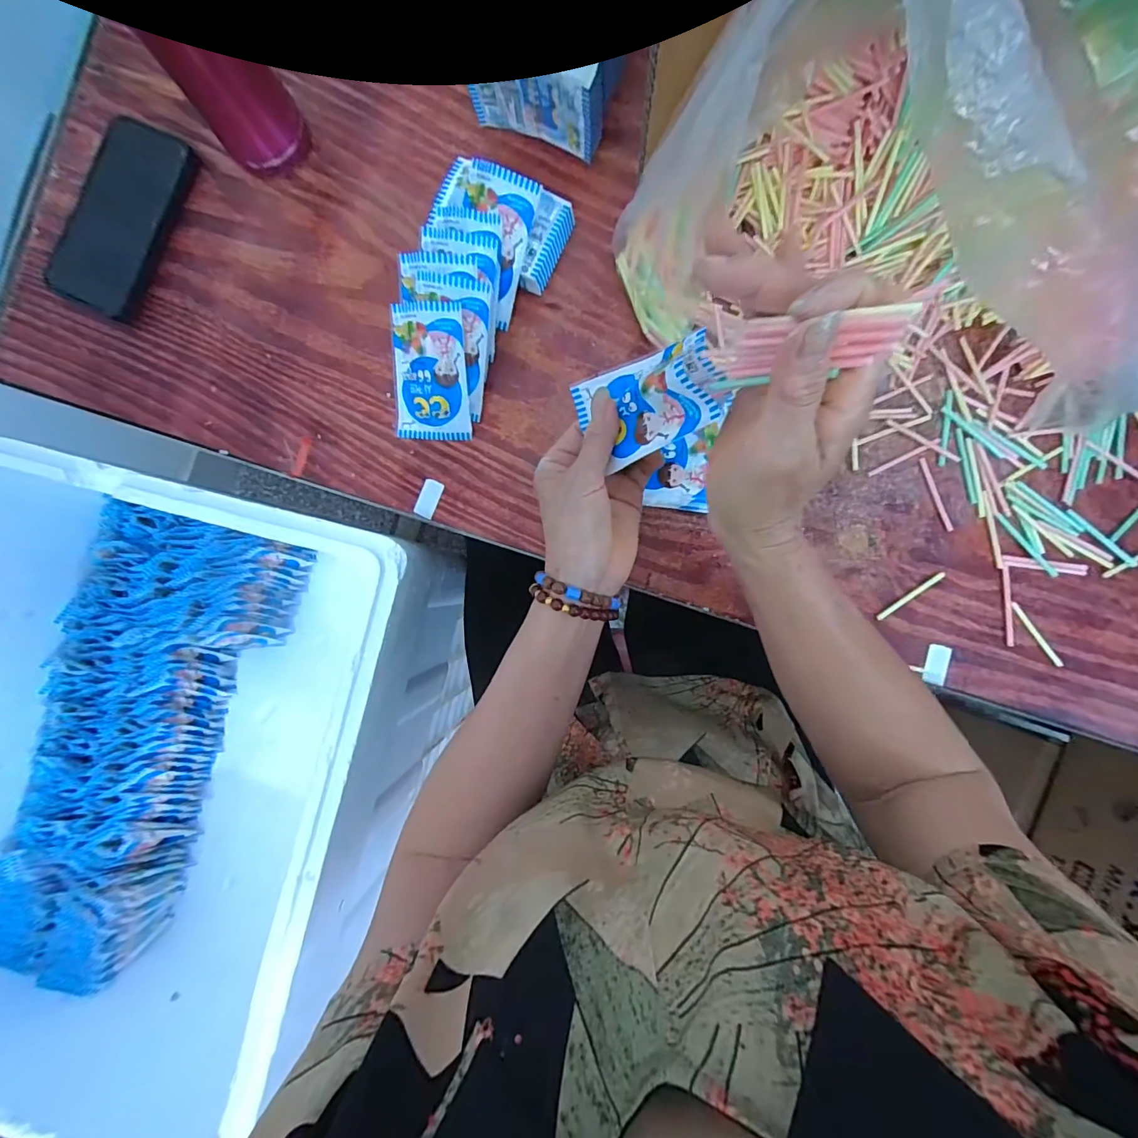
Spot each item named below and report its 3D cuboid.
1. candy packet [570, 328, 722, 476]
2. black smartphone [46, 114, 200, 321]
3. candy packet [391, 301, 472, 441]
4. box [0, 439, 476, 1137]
[{"bbox_3d":[0.044,-0.094,0.286,0.013,0.110,0.054,-31,110,-26],"label":"candy packet"},{"bbox_3d":[-0.396,-0.310,0.426,0.088,0.009,0.163,23,92,3],"label":"black smartphone"},{"bbox_3d":[-0.116,-0.161,0.399,0.064,0.009,0.104,7,112,13],"label":"candy packet"},{"bbox_3d":[-0.406,0.207,0.523,0.449,0.239,0.601,18,89,4],"label":"box"}]

